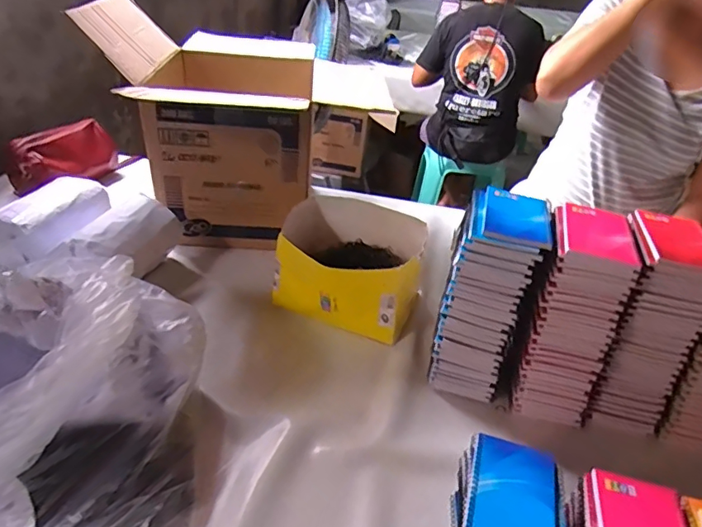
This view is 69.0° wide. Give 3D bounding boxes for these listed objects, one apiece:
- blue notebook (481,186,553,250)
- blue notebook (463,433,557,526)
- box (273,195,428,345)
[{"bbox_3d":[0.214,-0.062,0.657,0.083,0.015,0.127,13,35,11],"label":"blue notebook"},{"bbox_3d":[0.161,0.232,0.513,0.084,0.008,0.131,15,35,13],"label":"blue notebook"},{"bbox_3d":[-0.002,0.004,0.848,0.223,0.138,0.186,14,34,13],"label":"box"}]

